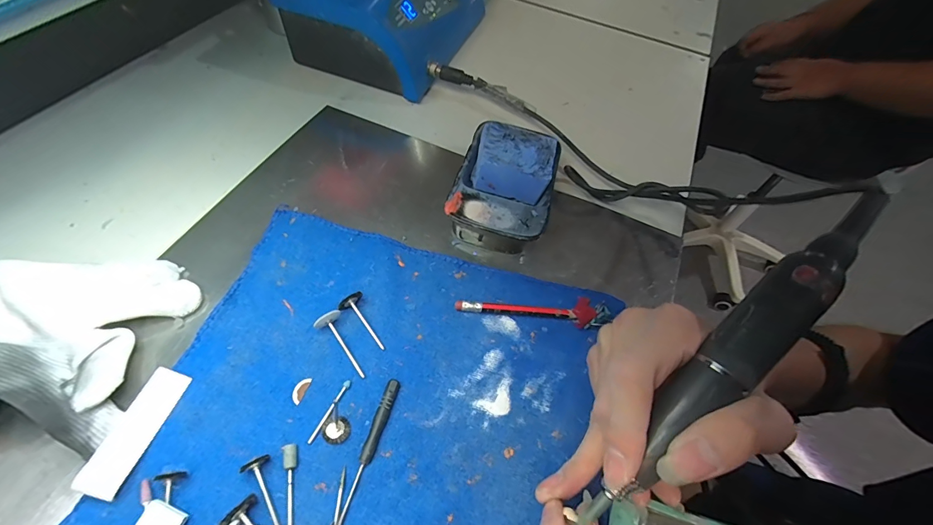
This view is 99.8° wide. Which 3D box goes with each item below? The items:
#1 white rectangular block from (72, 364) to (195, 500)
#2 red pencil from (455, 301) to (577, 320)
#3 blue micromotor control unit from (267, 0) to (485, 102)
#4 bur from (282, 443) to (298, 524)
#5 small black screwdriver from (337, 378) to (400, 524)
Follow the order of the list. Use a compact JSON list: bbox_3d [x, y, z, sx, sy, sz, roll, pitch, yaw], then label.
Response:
[{"bbox_3d":[-0.185,0.093,0.221,0.021,0.006,0.067,25,53,-11],"label":"white rectangular block"},{"bbox_3d":[0.036,0.034,0.285,0.087,0.008,0.008,5,57,-2],"label":"red pencil"},{"bbox_3d":[-0.084,-0.308,0.454,0.177,0.082,0.247,17,57,6],"label":"blue micromotor control unit"},{"bbox_3d":[-0.094,0.124,0.211,0.007,0.006,0.049,-12,59,-12],"label":"bur"},{"bbox_3d":[-0.056,0.106,0.226,0.007,0.007,0.079,16,57,6],"label":"small black screwdriver"}]

